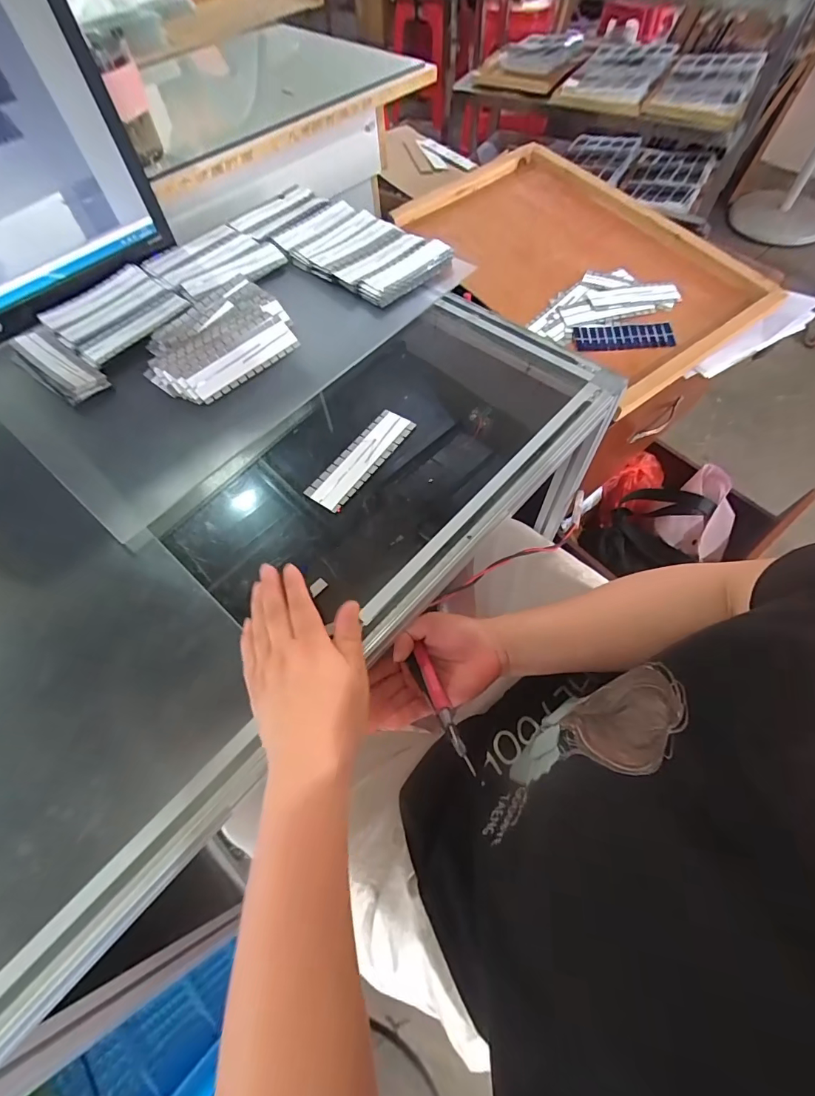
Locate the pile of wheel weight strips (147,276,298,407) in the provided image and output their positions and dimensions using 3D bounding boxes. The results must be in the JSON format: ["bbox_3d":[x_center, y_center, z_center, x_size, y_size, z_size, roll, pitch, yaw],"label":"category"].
[{"bbox_3d":[-0.208,-0.230,0.481,0.122,0.026,0.160,41,70,19],"label":"pile of wheel weight strips"}]

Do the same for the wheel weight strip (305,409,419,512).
[{"bbox_3d":[-0.044,-0.087,0.418,0.040,0.009,0.122,34,68,16],"label":"wheel weight strip"}]

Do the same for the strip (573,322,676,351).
[{"bbox_3d":[0.273,-0.269,0.557,0.121,0.005,0.040,-1,74,1],"label":"strip"}]

